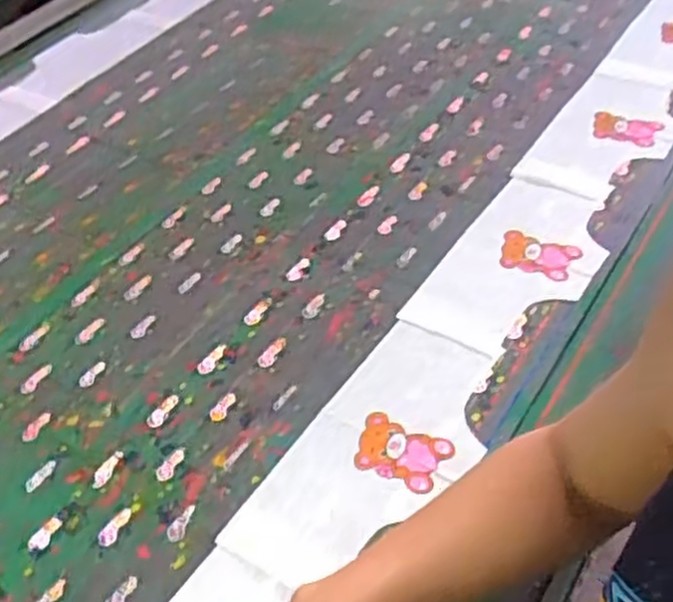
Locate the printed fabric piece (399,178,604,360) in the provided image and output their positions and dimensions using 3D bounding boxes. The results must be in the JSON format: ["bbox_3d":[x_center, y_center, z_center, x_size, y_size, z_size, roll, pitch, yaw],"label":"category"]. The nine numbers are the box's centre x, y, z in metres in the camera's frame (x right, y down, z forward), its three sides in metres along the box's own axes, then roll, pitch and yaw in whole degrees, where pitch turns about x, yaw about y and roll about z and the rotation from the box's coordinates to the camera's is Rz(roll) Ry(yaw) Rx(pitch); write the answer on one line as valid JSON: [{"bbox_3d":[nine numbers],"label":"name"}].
[{"bbox_3d":[0.203,-0.041,0.830,0.151,0.009,0.270,24,55,26],"label":"printed fabric piece"}]

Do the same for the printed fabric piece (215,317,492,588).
[{"bbox_3d":[0.038,0.138,0.684,0.136,0.009,0.285,26,57,23],"label":"printed fabric piece"}]

